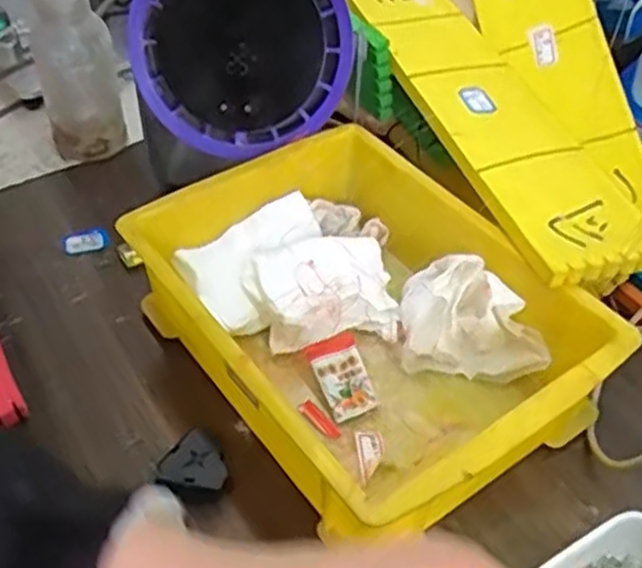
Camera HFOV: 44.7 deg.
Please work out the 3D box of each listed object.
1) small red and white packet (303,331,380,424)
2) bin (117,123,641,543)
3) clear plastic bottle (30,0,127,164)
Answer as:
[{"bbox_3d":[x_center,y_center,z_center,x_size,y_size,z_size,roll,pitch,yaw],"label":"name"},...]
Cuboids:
[{"bbox_3d":[0.012,0.053,0.446,0.029,0.007,0.049,-15,69,-15],"label":"small red and white packet"},{"bbox_3d":[0.022,0.022,0.448,0.171,0.076,0.246,-28,52,-25],"label":"bin"},{"bbox_3d":[-0.189,-0.170,0.596,0.059,0.152,0.060,-13,47,-13],"label":"clear plastic bottle"}]

